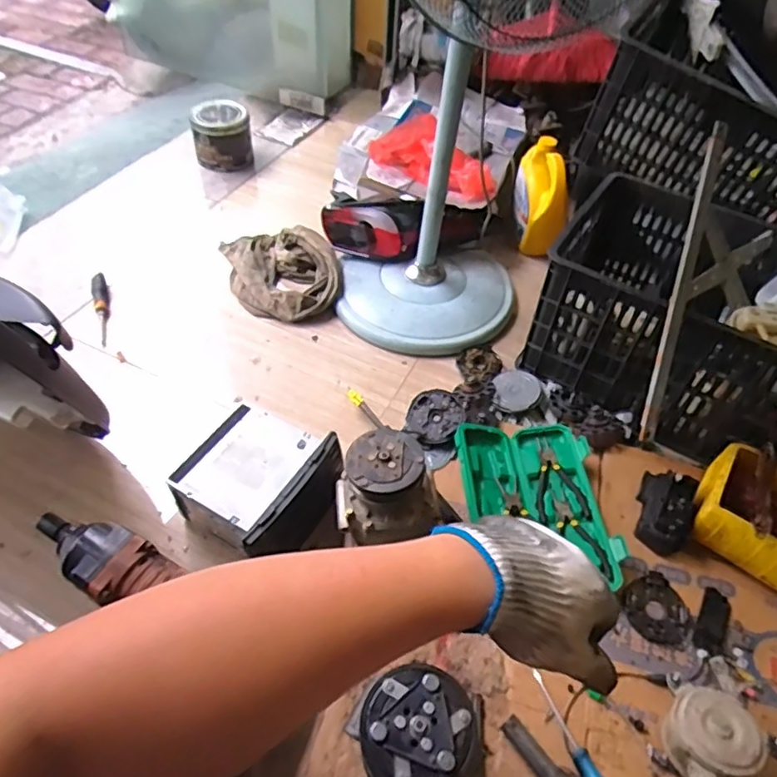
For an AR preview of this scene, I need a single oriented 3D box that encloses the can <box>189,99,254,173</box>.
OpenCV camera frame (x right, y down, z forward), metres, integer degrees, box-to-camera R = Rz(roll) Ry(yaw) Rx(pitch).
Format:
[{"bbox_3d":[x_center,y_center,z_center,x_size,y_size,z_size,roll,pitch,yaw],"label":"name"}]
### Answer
[{"bbox_3d":[-0.474,-0.710,1.684,0.157,0.162,0.172,-9,51,-12],"label":"can"}]

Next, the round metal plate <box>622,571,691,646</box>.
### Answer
[{"bbox_3d":[0.390,0.321,0.847,0.087,0.008,0.094,2,50,-3],"label":"round metal plate"}]

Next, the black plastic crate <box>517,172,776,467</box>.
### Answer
[{"bbox_3d":[0.538,-0.132,1.052,0.482,0.256,0.408,27,53,17],"label":"black plastic crate"}]

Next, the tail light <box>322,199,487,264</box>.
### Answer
[{"bbox_3d":[0.033,-0.343,1.269,0.351,0.113,0.109,3,50,-2],"label":"tail light"}]

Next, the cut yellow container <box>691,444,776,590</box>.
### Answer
[{"bbox_3d":[0.585,0.203,0.887,0.217,0.107,0.176,31,54,20],"label":"cut yellow container"}]

